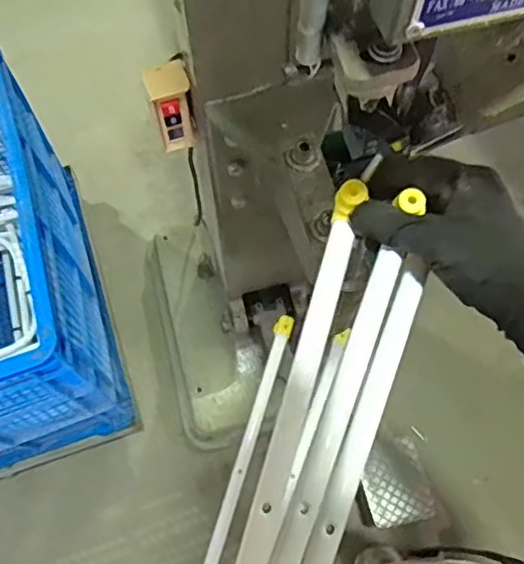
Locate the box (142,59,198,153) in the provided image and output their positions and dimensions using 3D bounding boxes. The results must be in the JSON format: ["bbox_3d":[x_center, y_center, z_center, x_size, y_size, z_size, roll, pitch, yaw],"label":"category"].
[{"bbox_3d":[-0.104,-0.203,0.695,0.050,0.103,0.043,-16,68,-6],"label":"box"}]

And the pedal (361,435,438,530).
[{"bbox_3d":[0.257,0.386,1.152,0.120,0.025,0.152,-15,68,-6],"label":"pedal"}]

